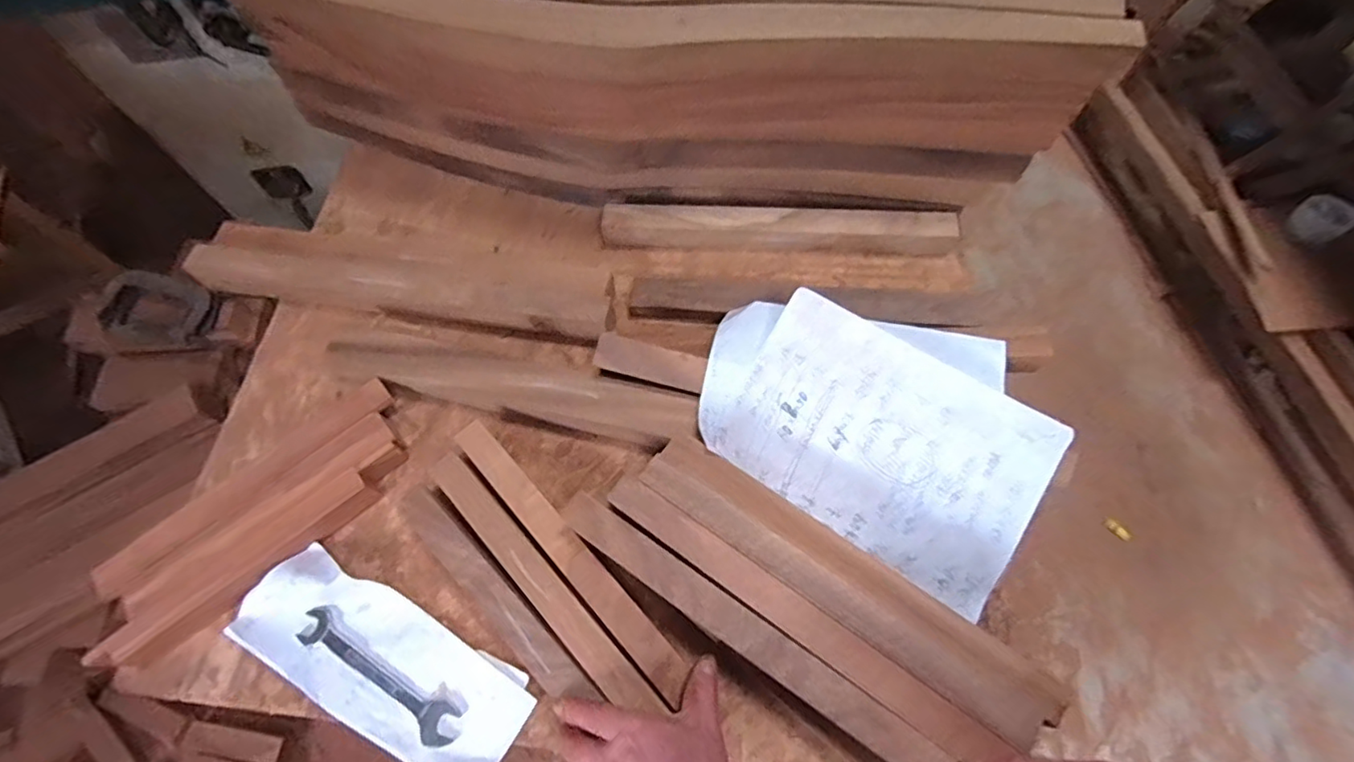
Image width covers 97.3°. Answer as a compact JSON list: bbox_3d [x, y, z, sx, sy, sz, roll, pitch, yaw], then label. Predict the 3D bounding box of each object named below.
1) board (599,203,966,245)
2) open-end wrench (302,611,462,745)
[{"bbox_3d":[0.121,-0.193,0.726,0.419,0.030,0.043,1,65,3],"label":"board"},{"bbox_3d":[-0.283,0.278,0.560,0.185,0.009,0.035,27,69,14],"label":"open-end wrench"}]

